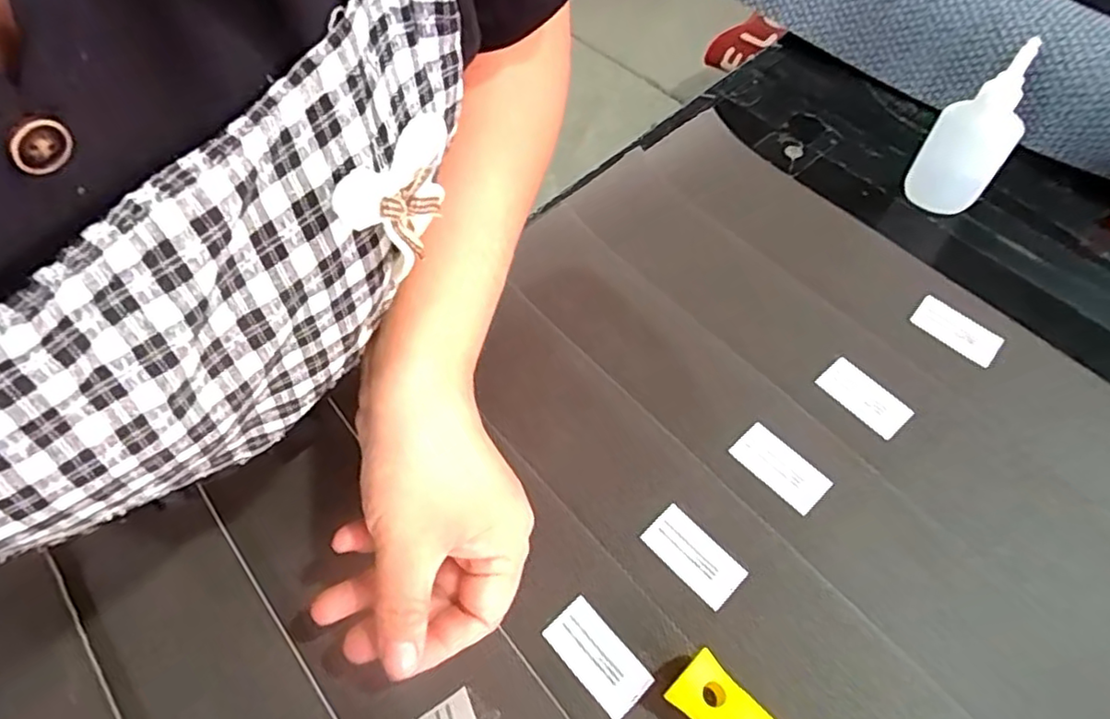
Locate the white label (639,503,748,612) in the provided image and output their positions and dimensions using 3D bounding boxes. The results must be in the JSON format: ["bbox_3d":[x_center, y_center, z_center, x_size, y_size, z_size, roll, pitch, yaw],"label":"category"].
[{"bbox_3d":[0.070,0.099,0.329,0.026,0.004,0.050,-42,67,-14],"label":"white label"}]

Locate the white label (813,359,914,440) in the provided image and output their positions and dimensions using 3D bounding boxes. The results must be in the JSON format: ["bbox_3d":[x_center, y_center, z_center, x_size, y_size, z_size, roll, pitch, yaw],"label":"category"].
[{"bbox_3d":[0.179,0.022,0.378,0.025,0.004,0.050,-40,64,-9],"label":"white label"}]

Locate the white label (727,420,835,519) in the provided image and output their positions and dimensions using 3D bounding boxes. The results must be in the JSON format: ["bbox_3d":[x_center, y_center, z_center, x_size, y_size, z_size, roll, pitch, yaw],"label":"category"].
[{"bbox_3d":[0.123,0.059,0.355,0.025,0.004,0.051,-43,70,-11],"label":"white label"}]

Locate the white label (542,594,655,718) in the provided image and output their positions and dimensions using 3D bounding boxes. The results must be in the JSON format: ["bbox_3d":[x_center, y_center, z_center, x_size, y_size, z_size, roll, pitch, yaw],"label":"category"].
[{"bbox_3d":[0.020,0.138,0.303,0.026,0.004,0.050,-38,66,-16],"label":"white label"}]

